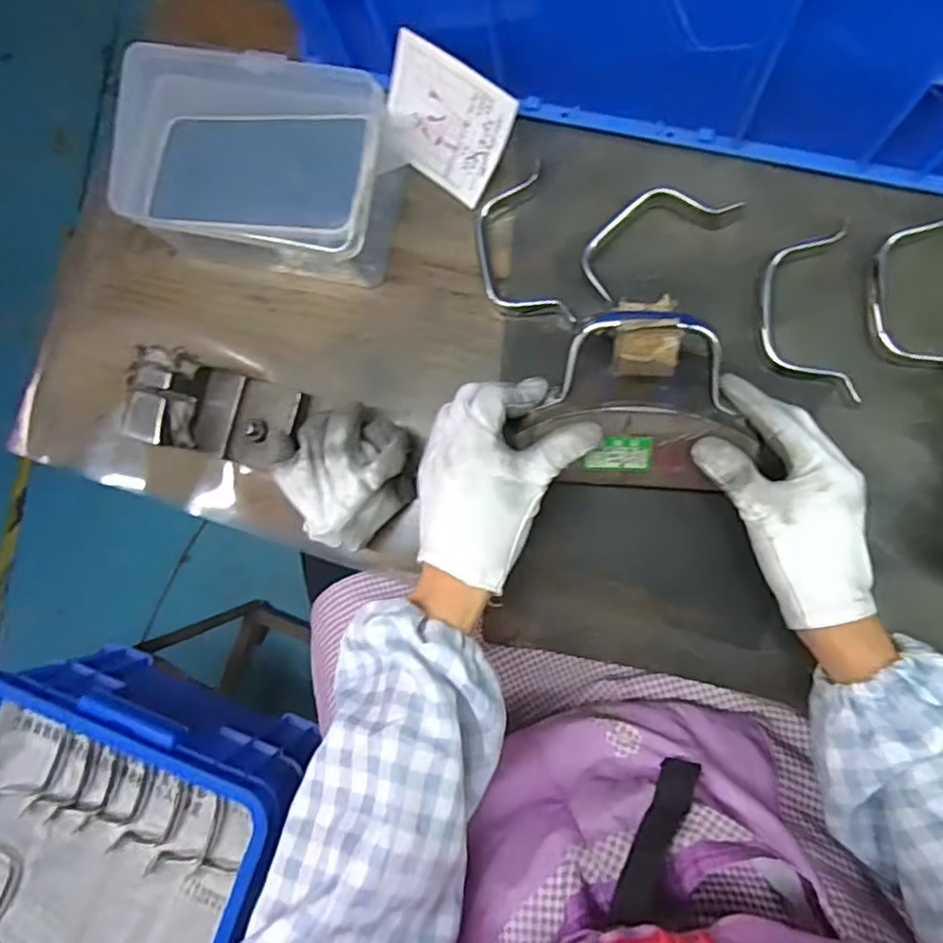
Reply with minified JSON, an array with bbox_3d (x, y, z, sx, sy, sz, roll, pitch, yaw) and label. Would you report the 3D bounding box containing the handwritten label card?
[{"bbox_3d":[-0.020,-0.247,0.459,0.094,0.077,0.009,37,47,4],"label":"handwritten label card"}]

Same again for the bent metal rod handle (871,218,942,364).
[{"bbox_3d":[0.288,-0.105,0.415,0.054,0.019,0.110,-5,85,9],"label":"bent metal rod handle"}]

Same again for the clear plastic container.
[{"bbox_3d":[-0.147,-0.211,0.454,0.186,0.088,0.118,10,87,9],"label":"clear plastic container"}]

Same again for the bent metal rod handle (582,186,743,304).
[{"bbox_3d":[0.123,-0.164,0.445,0.109,0.020,0.047,-38,81,5],"label":"bent metal rod handle"}]

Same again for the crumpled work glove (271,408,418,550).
[{"bbox_3d":[-0.082,0.001,0.443,0.078,0.063,0.089,40,92,10],"label":"crumpled work glove"}]

